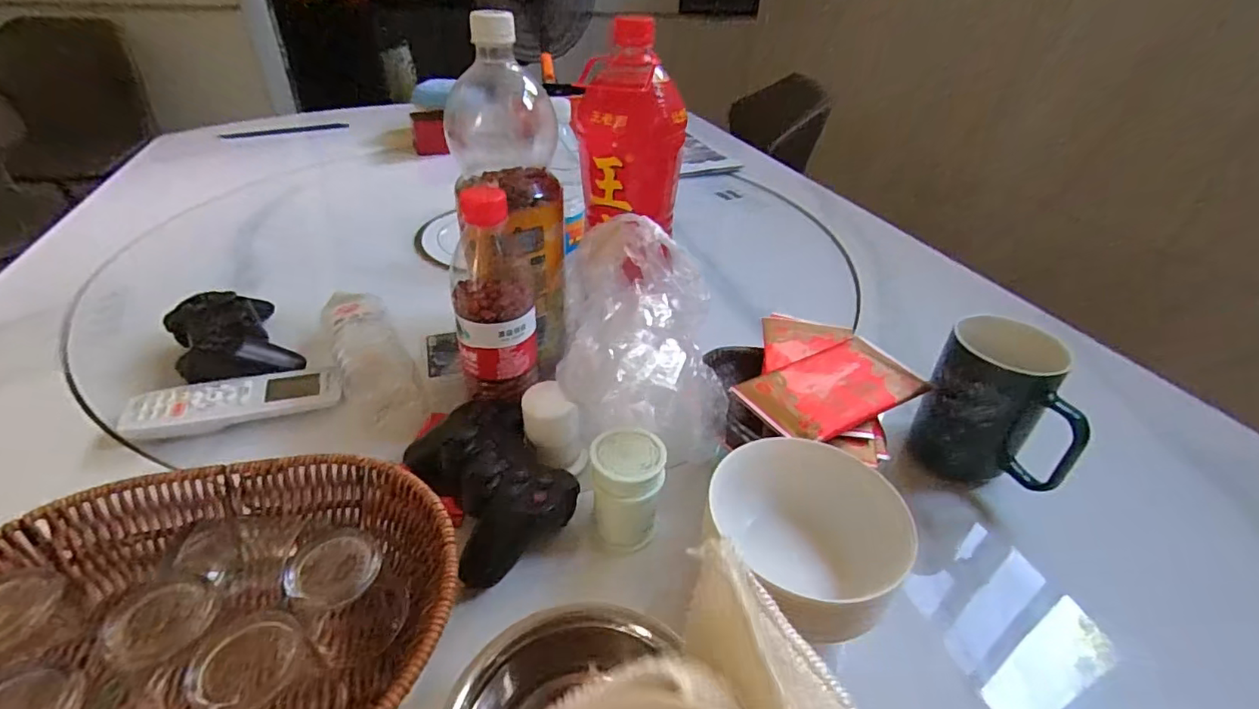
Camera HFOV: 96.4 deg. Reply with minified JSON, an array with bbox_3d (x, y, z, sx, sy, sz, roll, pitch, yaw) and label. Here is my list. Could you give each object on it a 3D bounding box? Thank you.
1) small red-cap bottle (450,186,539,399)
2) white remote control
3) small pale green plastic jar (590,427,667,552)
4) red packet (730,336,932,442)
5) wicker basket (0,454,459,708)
[{"bbox_3d":[-0.107,-0.043,0.442,0.065,0.164,0.063,-6,37,-12],"label":"small red-cap bottle"},{"bbox_3d":[-0.341,0.036,0.489,0.163,0.024,0.048,-8,37,-15],"label":"white remote control"},{"bbox_3d":[-0.002,0.094,0.389,0.050,0.070,0.051,2,36,-1],"label":"small pale green plastic jar"},{"bbox_3d":[0.161,0.024,0.435,0.147,0.012,0.080,-20,42,-28],"label":"red packet"},{"bbox_3d":[-0.231,0.153,0.297,0.272,0.072,0.203,-7,37,-14],"label":"wicker basket"}]

